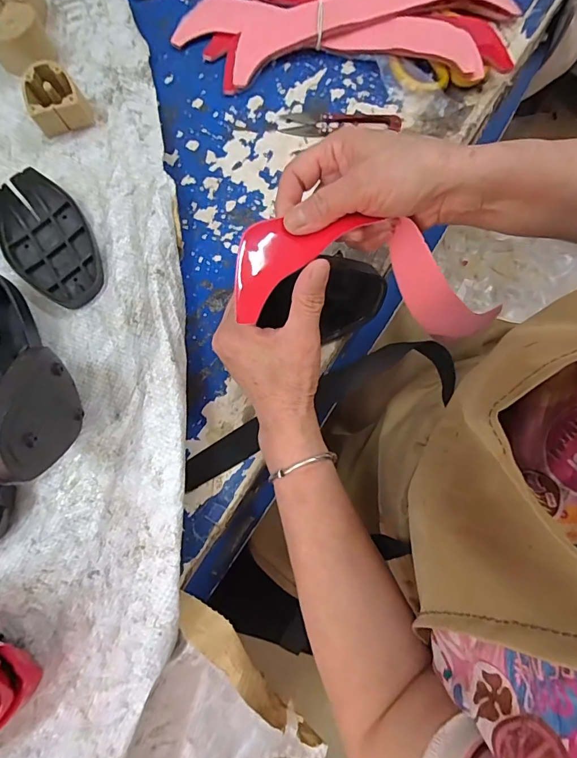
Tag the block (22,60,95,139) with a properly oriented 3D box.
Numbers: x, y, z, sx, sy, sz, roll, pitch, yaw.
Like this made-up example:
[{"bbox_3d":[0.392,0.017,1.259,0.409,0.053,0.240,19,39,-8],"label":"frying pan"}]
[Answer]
[{"bbox_3d":[-0.224,-0.267,0.392,0.056,0.037,0.046,-15,79,-4],"label":"block"}]

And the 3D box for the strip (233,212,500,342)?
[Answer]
[{"bbox_3d":[0.072,-0.064,0.294,0.216,0.057,0.076,10,77,-27],"label":"strip"}]

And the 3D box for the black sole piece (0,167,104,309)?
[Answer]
[{"bbox_3d":[-0.216,-0.123,0.365,0.073,0.022,0.121,-28,80,-6],"label":"black sole piece"}]

